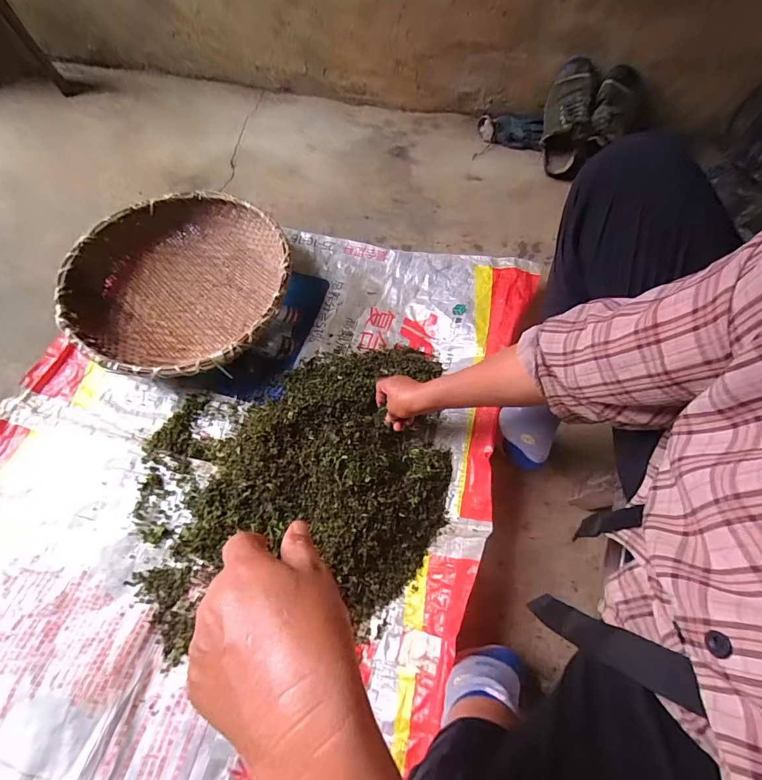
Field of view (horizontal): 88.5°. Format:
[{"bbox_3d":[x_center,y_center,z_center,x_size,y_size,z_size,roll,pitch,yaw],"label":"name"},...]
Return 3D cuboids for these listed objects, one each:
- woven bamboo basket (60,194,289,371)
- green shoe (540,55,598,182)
[{"bbox_3d":[-0.411,-0.219,0.823,0.437,0.097,0.427,0,65,0],"label":"woven bamboo basket"},{"bbox_3d":[0.460,-0.672,0.965,0.118,0.089,0.248,5,94,2],"label":"green shoe"}]

